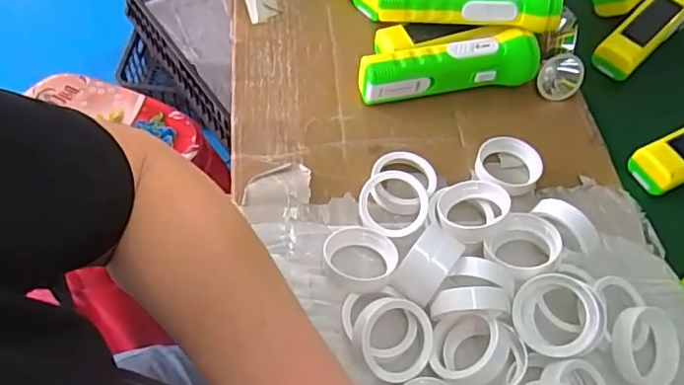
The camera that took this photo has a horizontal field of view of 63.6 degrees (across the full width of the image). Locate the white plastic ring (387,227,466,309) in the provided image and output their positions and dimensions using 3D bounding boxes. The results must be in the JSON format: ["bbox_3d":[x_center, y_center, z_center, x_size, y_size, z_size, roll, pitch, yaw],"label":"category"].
[{"bbox_3d":[0.058,0.054,0.378,0.030,0.055,0.047,36,60,15],"label":"white plastic ring"}]

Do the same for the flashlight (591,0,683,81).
[{"bbox_3d":[0.320,-0.175,0.553,0.169,0.034,0.042,-39,66,-20],"label":"flashlight"}]

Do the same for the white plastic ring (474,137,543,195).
[{"bbox_3d":[0.142,-0.023,0.472,0.052,0.018,0.052,4,57,-5],"label":"white plastic ring"}]

